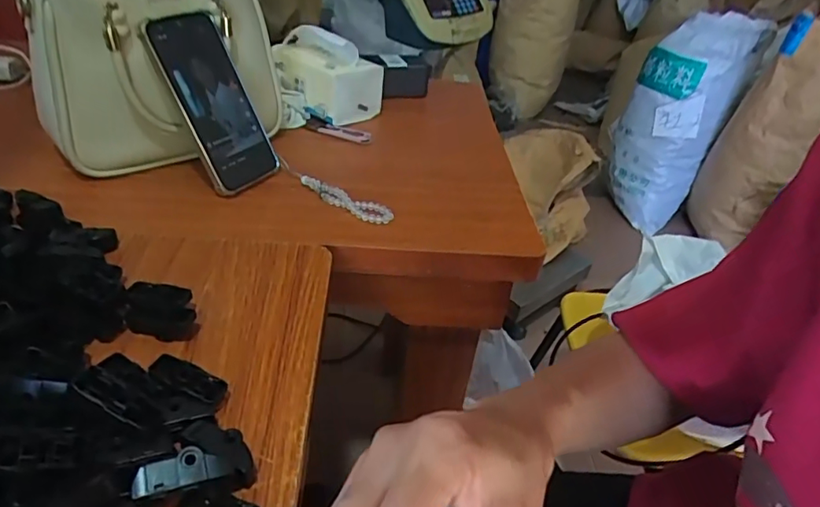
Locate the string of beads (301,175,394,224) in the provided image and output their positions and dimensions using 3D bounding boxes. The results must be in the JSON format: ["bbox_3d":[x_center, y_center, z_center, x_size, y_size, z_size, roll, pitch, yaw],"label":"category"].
[{"bbox_3d":[-0.068,-0.054,0.536,0.109,0.015,0.029,19,37,16],"label":"string of beads"}]

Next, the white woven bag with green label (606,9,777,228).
[{"bbox_3d":[0.777,-0.391,1.588,0.273,0.597,0.206,25,39,22],"label":"white woven bag with green label"}]

